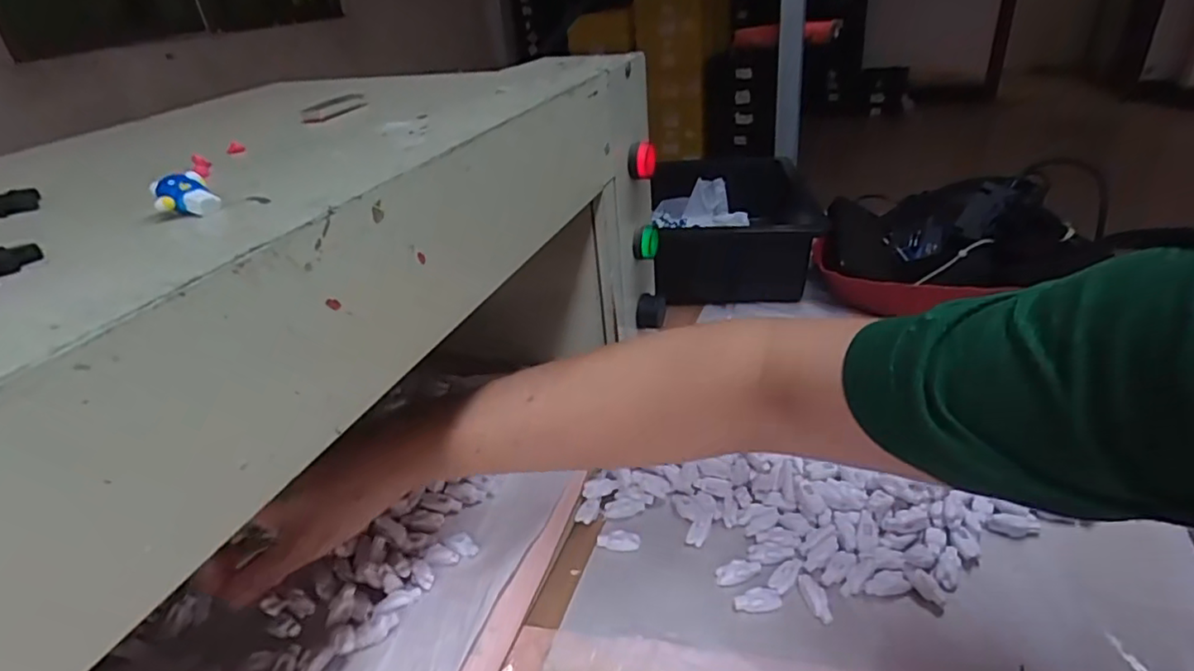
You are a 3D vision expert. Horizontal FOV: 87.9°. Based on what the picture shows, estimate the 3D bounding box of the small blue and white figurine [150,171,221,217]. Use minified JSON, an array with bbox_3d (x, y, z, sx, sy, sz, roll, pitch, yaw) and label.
[{"bbox_3d":[-0.138,-0.047,0.207,0.017,0.011,0.015,-27,36,-32],"label":"small blue and white figurine"}]

